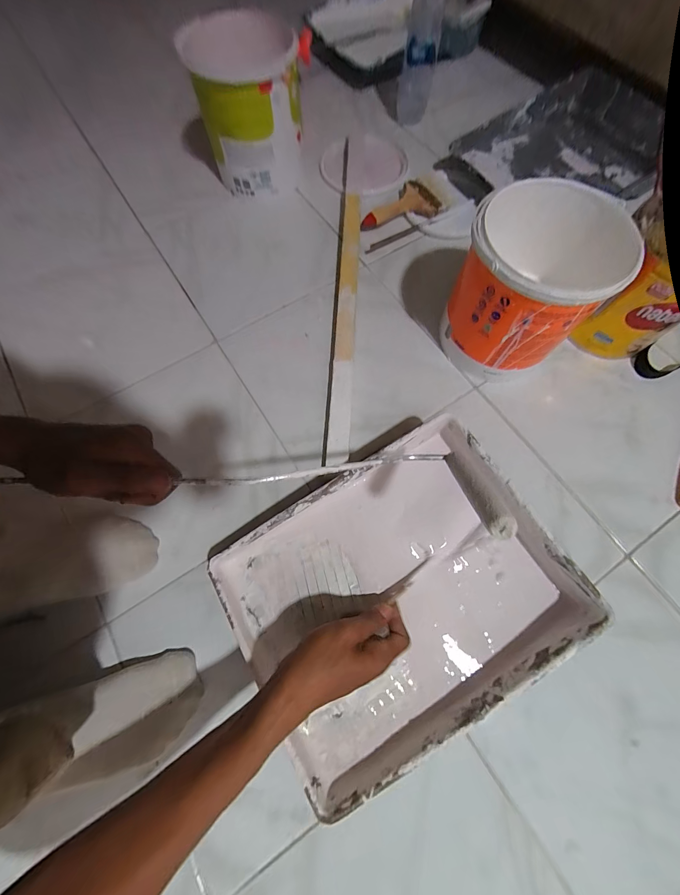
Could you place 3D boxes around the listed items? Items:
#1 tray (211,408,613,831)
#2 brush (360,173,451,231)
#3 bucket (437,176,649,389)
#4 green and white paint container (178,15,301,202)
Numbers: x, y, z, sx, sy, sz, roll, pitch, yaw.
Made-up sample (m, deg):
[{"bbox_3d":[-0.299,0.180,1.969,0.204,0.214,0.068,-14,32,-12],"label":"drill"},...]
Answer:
[{"bbox_3d":[0.061,0.163,0.390,0.353,0.081,0.281,-29,73,-10],"label":"tray"},{"bbox_3d":[0.139,-0.468,0.632,0.213,0.031,0.086,-38,75,-12],"label":"brush"},{"bbox_3d":[0.247,-0.215,0.466,0.165,0.185,0.169,0,71,0],"label":"bucket"},{"bbox_3d":[-0.158,-0.593,0.588,0.177,0.179,0.163,-10,71,-3],"label":"green and white paint container"}]

